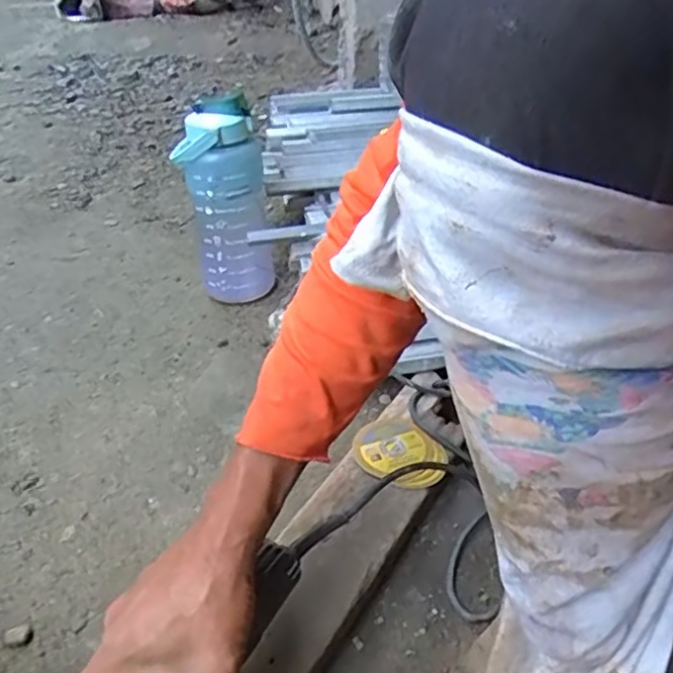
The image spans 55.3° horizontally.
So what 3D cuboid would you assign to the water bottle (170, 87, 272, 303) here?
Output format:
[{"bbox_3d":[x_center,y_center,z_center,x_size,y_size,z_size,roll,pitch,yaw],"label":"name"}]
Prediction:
[{"bbox_3d":[-0.155,-0.182,0.920,0.102,0.298,0.080,4,36,5],"label":"water bottle"}]

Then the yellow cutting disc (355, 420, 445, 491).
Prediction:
[{"bbox_3d":[0.065,0.119,0.656,0.082,0.007,0.097,-26,43,-32],"label":"yellow cutting disc"}]

